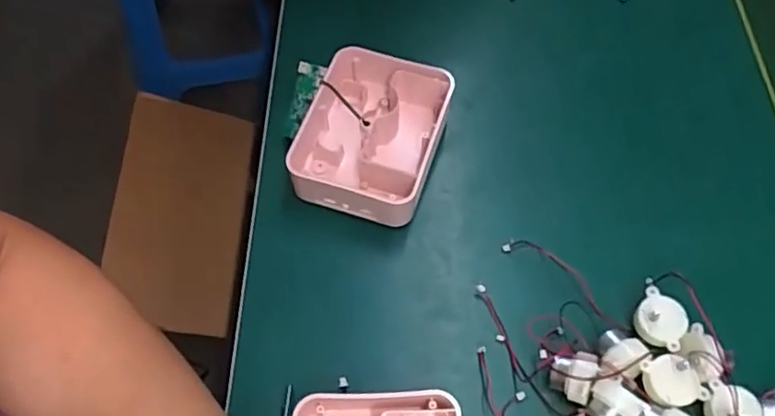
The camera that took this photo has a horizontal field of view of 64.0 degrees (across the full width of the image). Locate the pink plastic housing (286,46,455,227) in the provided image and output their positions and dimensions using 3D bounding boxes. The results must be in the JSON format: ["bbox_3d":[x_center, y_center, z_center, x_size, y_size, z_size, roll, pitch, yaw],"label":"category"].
[{"bbox_3d":[-0.013,-0.058,0.486,0.106,0.045,0.127,17,61,6],"label":"pink plastic housing"}]

